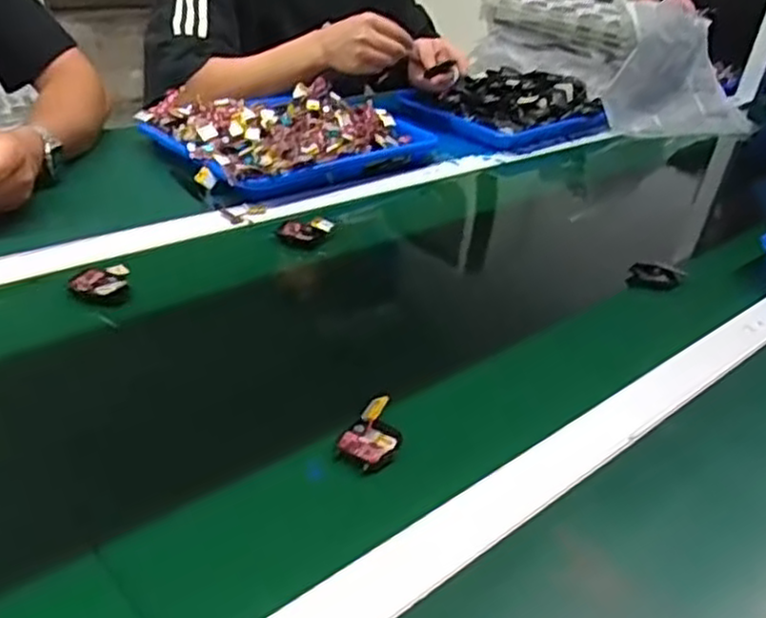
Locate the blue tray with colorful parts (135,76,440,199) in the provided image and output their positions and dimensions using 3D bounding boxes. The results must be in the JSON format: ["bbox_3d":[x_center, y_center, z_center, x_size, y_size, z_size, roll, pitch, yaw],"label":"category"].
[{"bbox_3d":[-0.106,-0.232,0.960,0.343,0.063,0.233,-21,41,-36],"label":"blue tray with colorful parts"}]

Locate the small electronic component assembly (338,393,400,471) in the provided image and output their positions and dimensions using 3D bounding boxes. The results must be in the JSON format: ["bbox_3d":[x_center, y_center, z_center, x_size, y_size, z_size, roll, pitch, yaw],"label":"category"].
[{"bbox_3d":[-0.007,0.084,0.513,0.037,0.026,0.044,19,34,21],"label":"small electronic component assembly"}]

